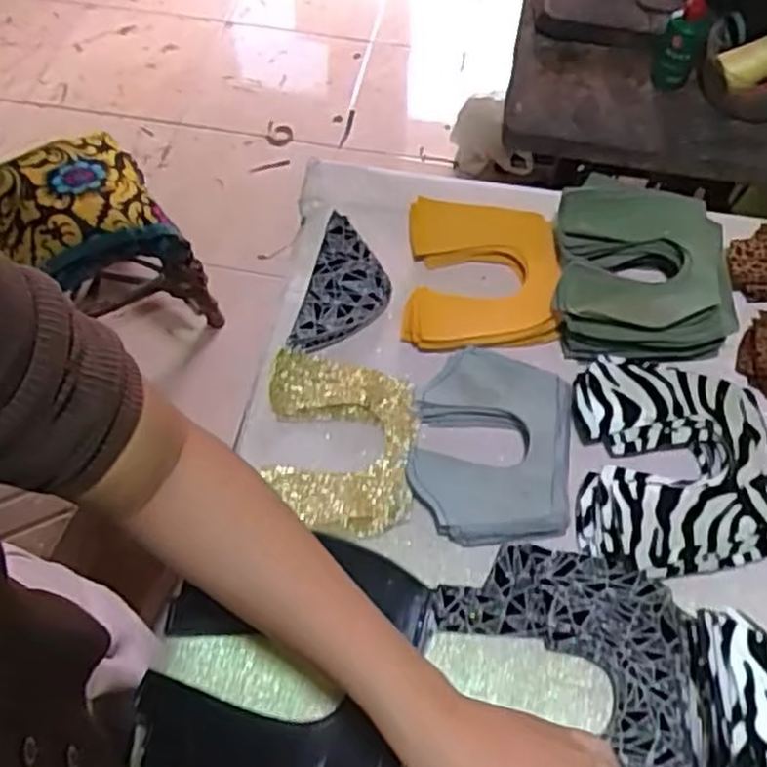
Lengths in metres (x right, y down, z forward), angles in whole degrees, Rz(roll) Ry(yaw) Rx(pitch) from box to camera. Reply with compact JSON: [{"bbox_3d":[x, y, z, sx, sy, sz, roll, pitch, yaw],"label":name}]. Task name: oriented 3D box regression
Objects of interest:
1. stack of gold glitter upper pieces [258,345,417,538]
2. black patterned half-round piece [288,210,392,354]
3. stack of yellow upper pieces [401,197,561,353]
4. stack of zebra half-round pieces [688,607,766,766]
[{"bbox_3d":[-0.038,0.049,0.641,0.124,0.020,0.152,5,61,3],"label":"stack of gold glitter upper pieces"},{"bbox_3d":[-0.033,-0.089,0.710,0.074,0.019,0.142,10,61,6],"label":"black patterned half-round piece"},{"bbox_3d":[0.091,-0.099,0.717,0.137,0.029,0.155,3,60,1],"label":"stack of yellow upper pieces"},{"bbox_3d":[0.243,0.213,0.503,0.058,0.073,0.117,2,60,1],"label":"stack of zebra half-round pieces"}]

